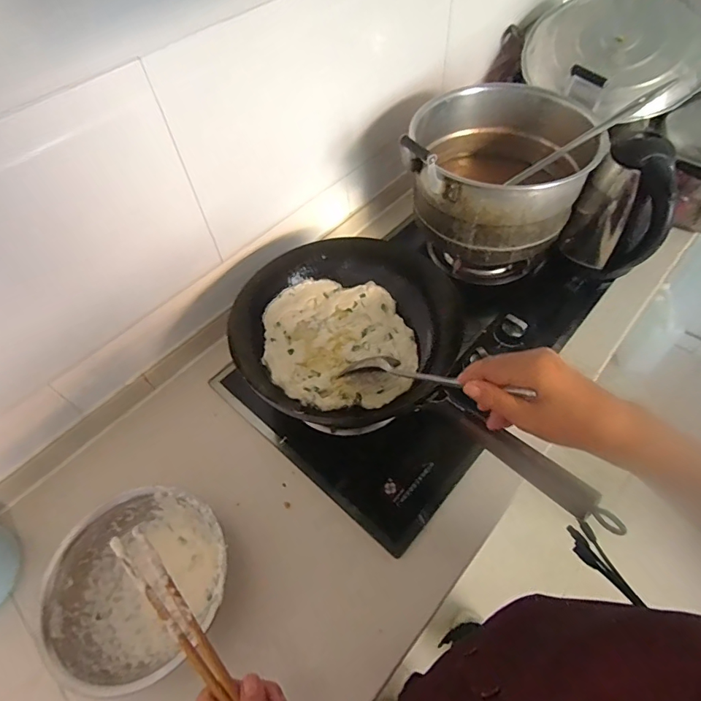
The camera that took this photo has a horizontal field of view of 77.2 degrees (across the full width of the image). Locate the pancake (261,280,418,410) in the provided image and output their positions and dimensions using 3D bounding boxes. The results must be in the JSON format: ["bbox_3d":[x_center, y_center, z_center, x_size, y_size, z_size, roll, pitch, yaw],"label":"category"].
[{"bbox_3d":[-0.017,-0.016,0.662,0.221,0.033,0.213,-2,55,3],"label":"pancake"}]

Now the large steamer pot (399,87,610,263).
[{"bbox_3d":[0.239,-0.289,0.723,0.273,0.164,0.258,-2,55,3],"label":"large steamer pot"}]

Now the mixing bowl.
[{"bbox_3d":[-0.249,0.282,0.538,0.202,0.083,0.191,-2,55,3],"label":"mixing bowl"}]

